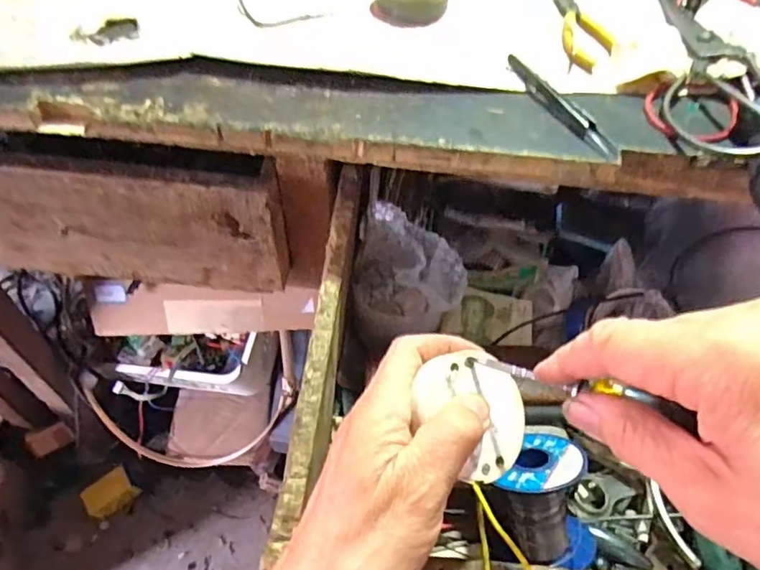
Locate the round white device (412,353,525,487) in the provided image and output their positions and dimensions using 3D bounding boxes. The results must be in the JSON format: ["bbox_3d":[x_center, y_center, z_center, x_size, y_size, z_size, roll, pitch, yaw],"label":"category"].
[{"bbox_3d":[0.048,0.062,0.276,0.053,0.014,0.062,-42,100,-31],"label":"round white device"}]

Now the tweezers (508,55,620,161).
[{"bbox_3d":[0.117,-0.116,0.362,0.012,0.011,0.101,-24,60,-21],"label":"tweezers"}]

